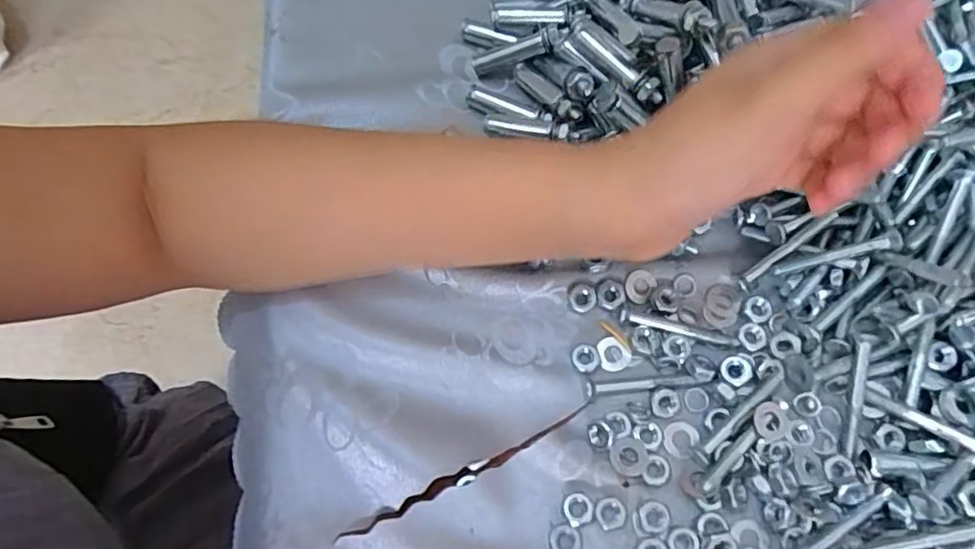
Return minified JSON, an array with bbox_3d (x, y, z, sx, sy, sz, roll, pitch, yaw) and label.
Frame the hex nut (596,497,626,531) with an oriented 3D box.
[{"bbox_3d":[0.053,0.102,0.267,0.012,0.004,0.012,-11,69,-3],"label":"hex nut"}]

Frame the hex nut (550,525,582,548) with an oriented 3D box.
[{"bbox_3d":[0.033,0.112,0.263,0.013,0.004,0.013,-23,70,-7],"label":"hex nut"}]

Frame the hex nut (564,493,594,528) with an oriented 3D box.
[{"bbox_3d":[0.039,0.100,0.268,0.013,0.004,0.012,-32,71,-11],"label":"hex nut"}]

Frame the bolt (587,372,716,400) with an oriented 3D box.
[{"bbox_3d":[0.075,0.050,0.287,0.058,0.005,0.007,-5,68,-1],"label":"bolt"}]

